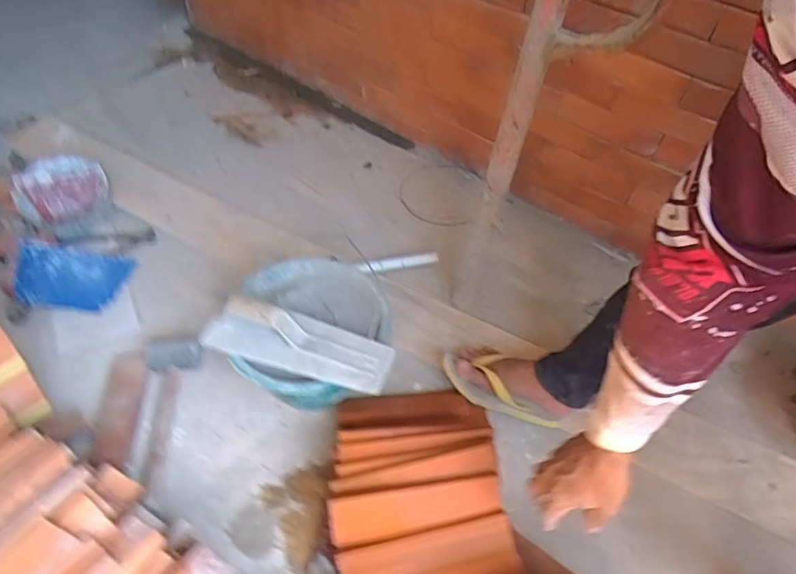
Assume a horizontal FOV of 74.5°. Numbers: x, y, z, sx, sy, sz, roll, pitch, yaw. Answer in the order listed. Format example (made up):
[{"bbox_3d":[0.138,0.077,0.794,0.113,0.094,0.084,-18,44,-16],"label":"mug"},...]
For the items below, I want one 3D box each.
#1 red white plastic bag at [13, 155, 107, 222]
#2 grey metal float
[{"bbox_3d":[-0.764,-0.214,1.197,0.138,0.103,0.182,36,57,24],"label":"red white plastic bag"},{"bbox_3d":[-0.155,0.077,0.819,0.299,0.064,0.101,14,50,9],"label":"grey metal float"}]

